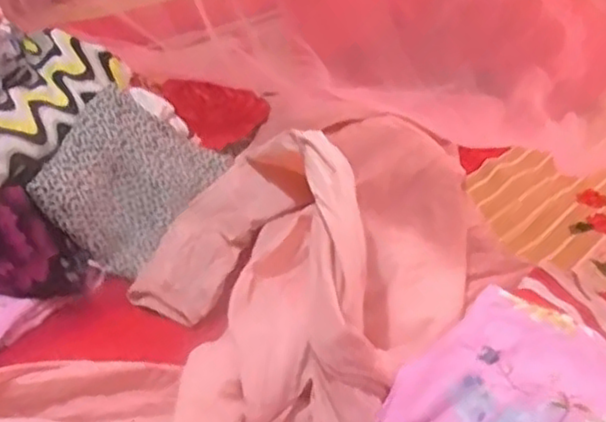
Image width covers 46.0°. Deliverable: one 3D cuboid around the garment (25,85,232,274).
[{"bbox_3d":[-0.179,-0.040,0.743,0.144,0.023,0.195,43,50,-16],"label":"garment"}]

